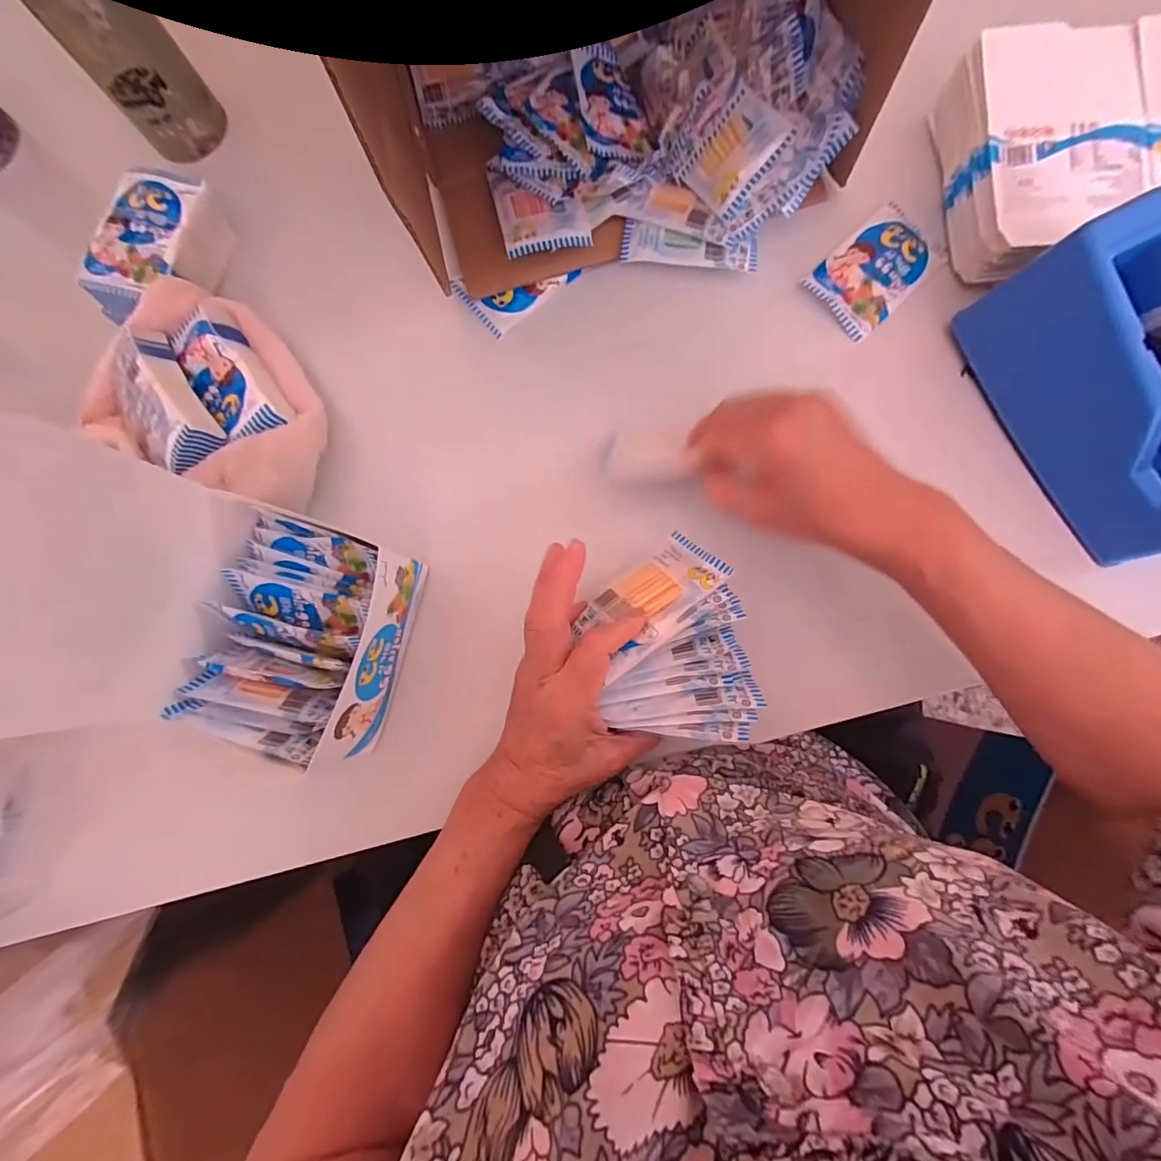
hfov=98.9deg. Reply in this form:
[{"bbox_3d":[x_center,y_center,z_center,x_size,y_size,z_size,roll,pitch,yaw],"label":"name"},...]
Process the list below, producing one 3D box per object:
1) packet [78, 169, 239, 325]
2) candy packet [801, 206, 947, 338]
[{"bbox_3d":[-0.323,-0.252,0.385,0.078,0.045,0.116,14,83,5],"label":"packet"},{"bbox_3d":[0.224,-0.238,0.380,0.098,0.009,0.065,-44,82,-3],"label":"candy packet"}]

